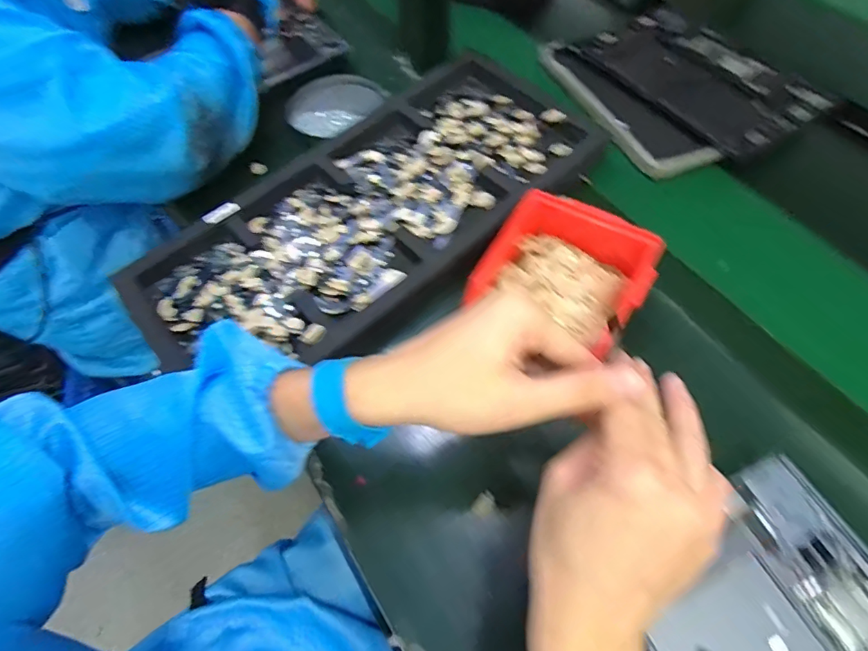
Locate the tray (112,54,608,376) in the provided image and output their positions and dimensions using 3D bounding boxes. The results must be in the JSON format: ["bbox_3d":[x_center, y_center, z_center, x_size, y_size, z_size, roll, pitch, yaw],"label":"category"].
[{"bbox_3d":[-0.059,-0.117,0.504,0.489,0.043,0.224,-38,65,-18],"label":"tray"}]

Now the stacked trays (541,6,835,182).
[{"bbox_3d":[0.282,-0.285,0.580,0.240,0.036,0.267,-31,63,-15],"label":"stacked trays"}]

